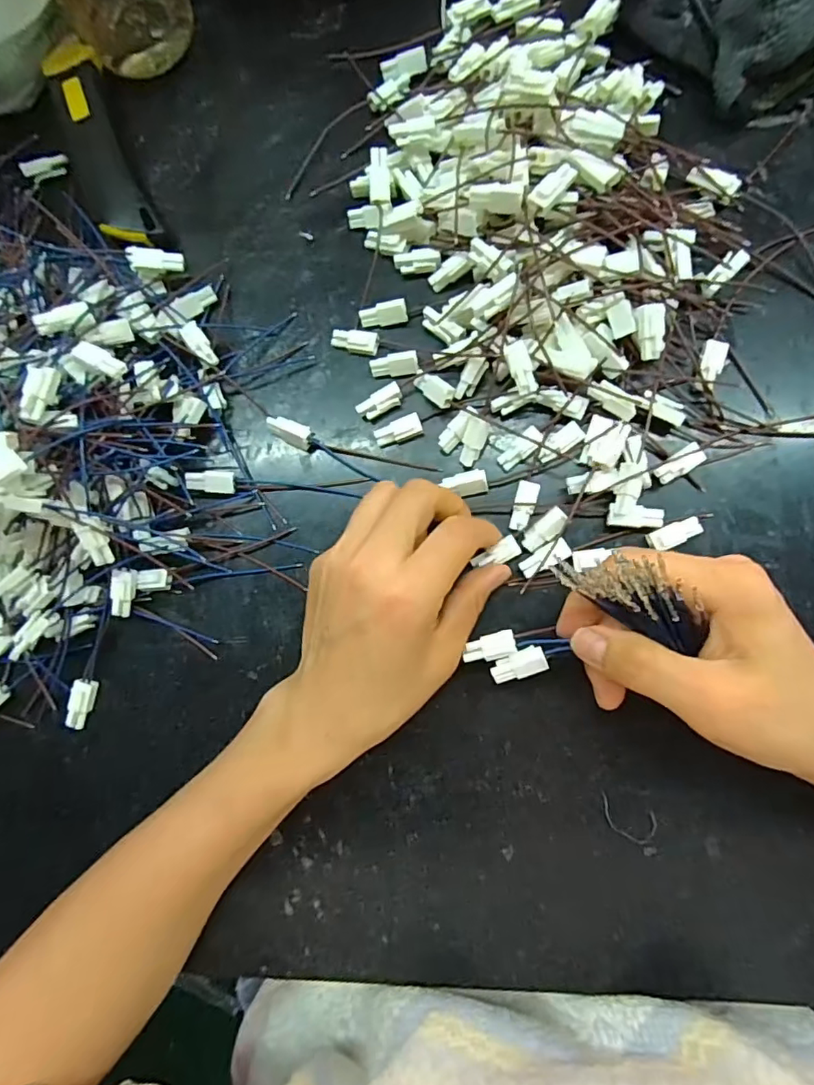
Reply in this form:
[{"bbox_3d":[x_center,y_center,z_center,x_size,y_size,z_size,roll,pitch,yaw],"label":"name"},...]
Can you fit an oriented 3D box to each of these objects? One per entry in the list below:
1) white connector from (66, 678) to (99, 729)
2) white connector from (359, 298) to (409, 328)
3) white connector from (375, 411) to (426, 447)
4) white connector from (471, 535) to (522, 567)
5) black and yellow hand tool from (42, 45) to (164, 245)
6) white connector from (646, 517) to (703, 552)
[{"bbox_3d":[-0.172,0.086,0.289,0.009,0.011,0.027,12,86,7],"label":"white connector"},{"bbox_3d":[-0.012,-0.123,0.294,0.025,0.007,0.010,-9,83,5],"label":"white connector"},{"bbox_3d":[-0.004,-0.058,0.288,0.025,0.008,0.011,-22,82,4],"label":"white connector"},{"bbox_3d":[0.045,0.006,0.272,0.023,0.004,0.011,-26,82,-4],"label":"white connector"},{"bbox_3d":[-0.177,-0.228,0.315,0.032,0.020,0.129,-22,82,4],"label":"black and yellow hand tool"},{"bbox_3d":[0.131,-0.004,0.266,0.026,0.009,0.010,-23,82,4],"label":"white connector"}]

